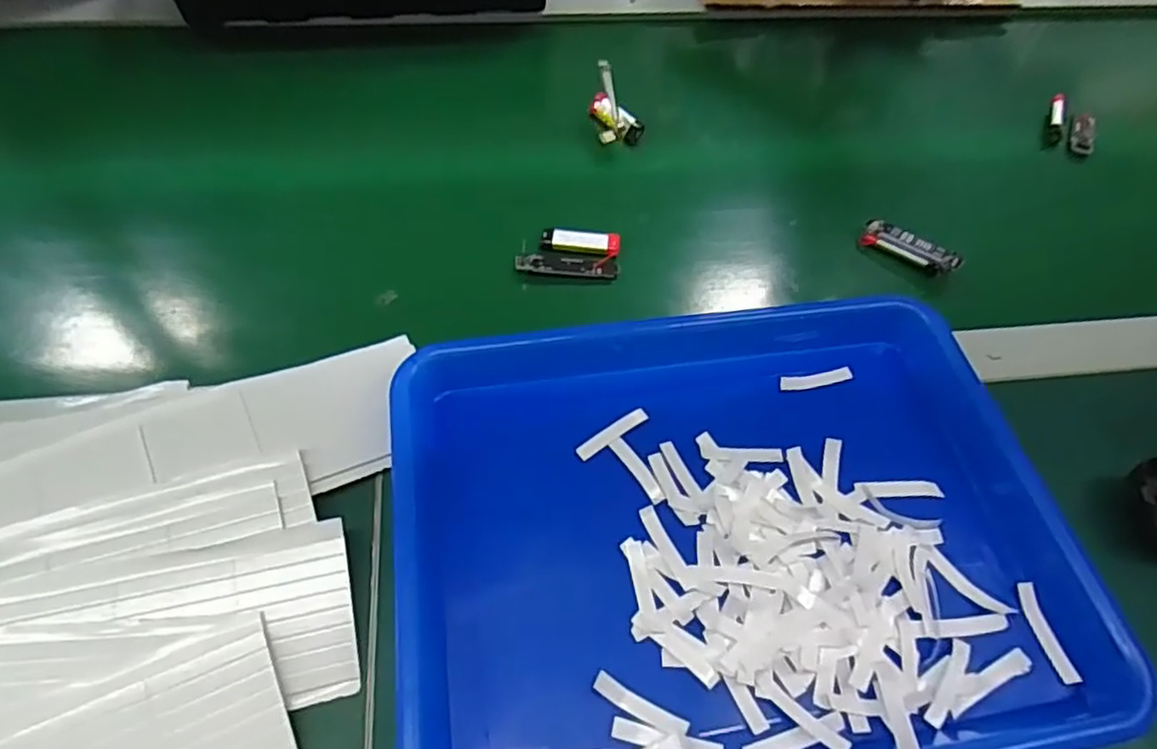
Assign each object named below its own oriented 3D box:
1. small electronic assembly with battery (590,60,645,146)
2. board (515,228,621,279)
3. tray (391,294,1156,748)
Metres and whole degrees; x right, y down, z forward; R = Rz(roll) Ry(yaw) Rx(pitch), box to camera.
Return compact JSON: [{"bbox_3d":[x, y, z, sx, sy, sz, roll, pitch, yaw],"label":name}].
[{"bbox_3d":[0.032,-0.214,0.544,0.040,0.041,0.060,-5,57,-7],"label":"small electronic assembly with battery"},{"bbox_3d":[-0.006,-0.086,0.471,0.070,0.005,0.040,5,56,-1],"label":"board"},{"bbox_3d":[0.074,0.069,0.350,0.323,0.033,0.251,-6,57,-8],"label":"tray"}]

